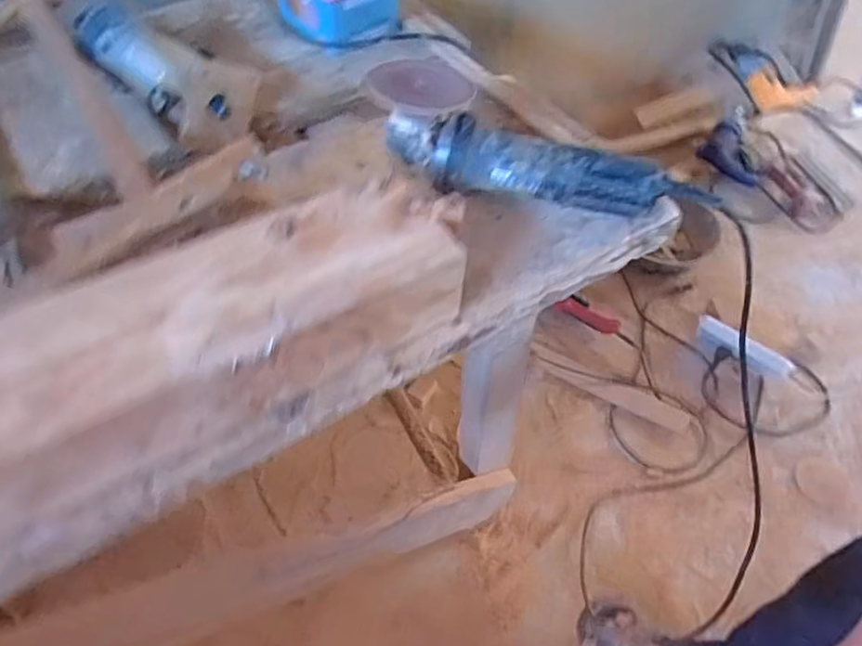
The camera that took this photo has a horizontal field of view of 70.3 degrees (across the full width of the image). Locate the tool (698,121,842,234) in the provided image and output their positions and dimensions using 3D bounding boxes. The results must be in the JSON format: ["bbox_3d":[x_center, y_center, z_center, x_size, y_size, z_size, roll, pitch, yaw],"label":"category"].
[{"bbox_3d":[0.924,-0.403,1.644,0.395,0.050,0.205,42,61,9],"label":"tool"}]

